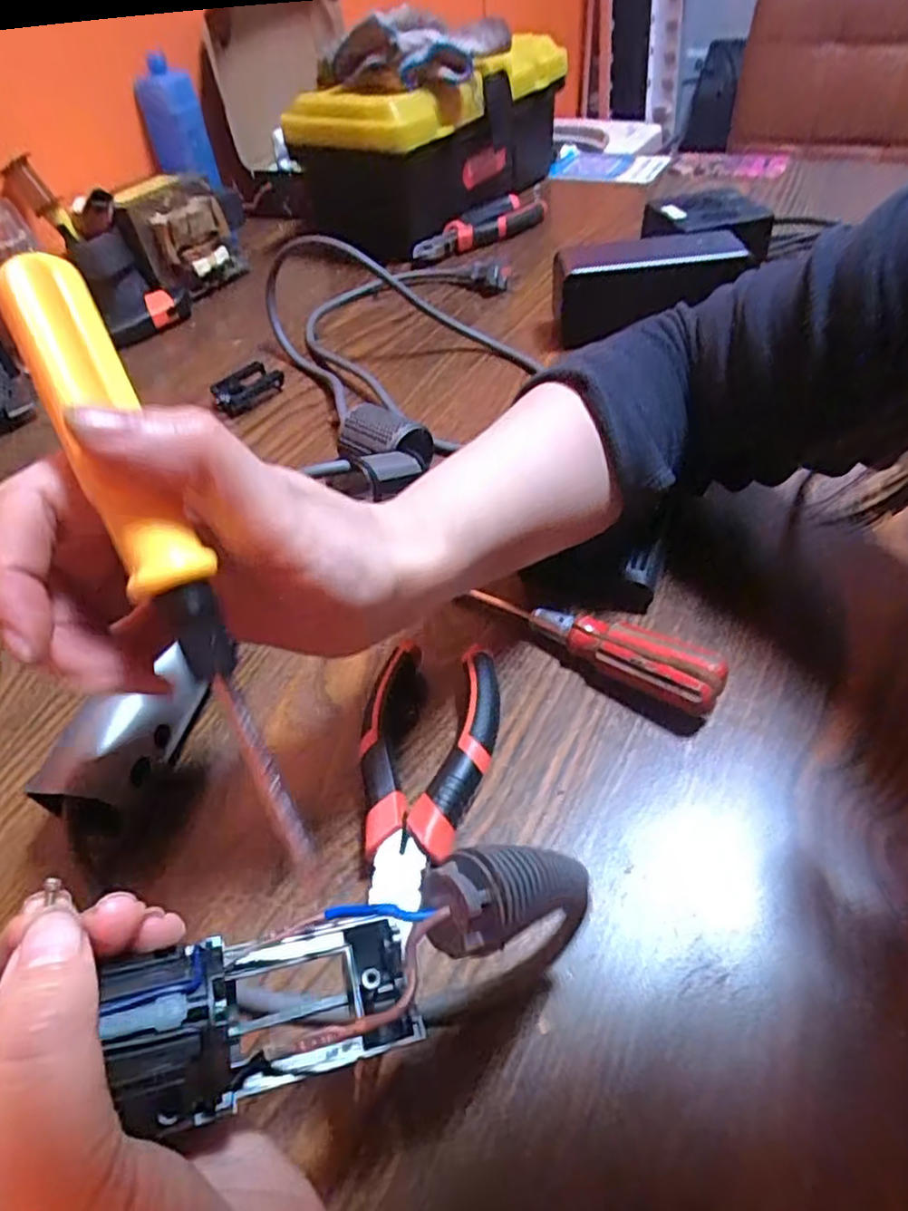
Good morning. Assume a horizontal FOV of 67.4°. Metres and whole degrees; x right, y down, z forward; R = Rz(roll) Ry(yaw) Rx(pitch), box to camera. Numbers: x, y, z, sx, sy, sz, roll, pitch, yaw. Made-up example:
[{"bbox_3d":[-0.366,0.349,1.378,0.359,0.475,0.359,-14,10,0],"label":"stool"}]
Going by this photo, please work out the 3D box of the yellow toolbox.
[{"bbox_3d":[-0.015,-0.471,0.689,0.179,0.130,0.296,23,51,26],"label":"yellow toolbox"}]

